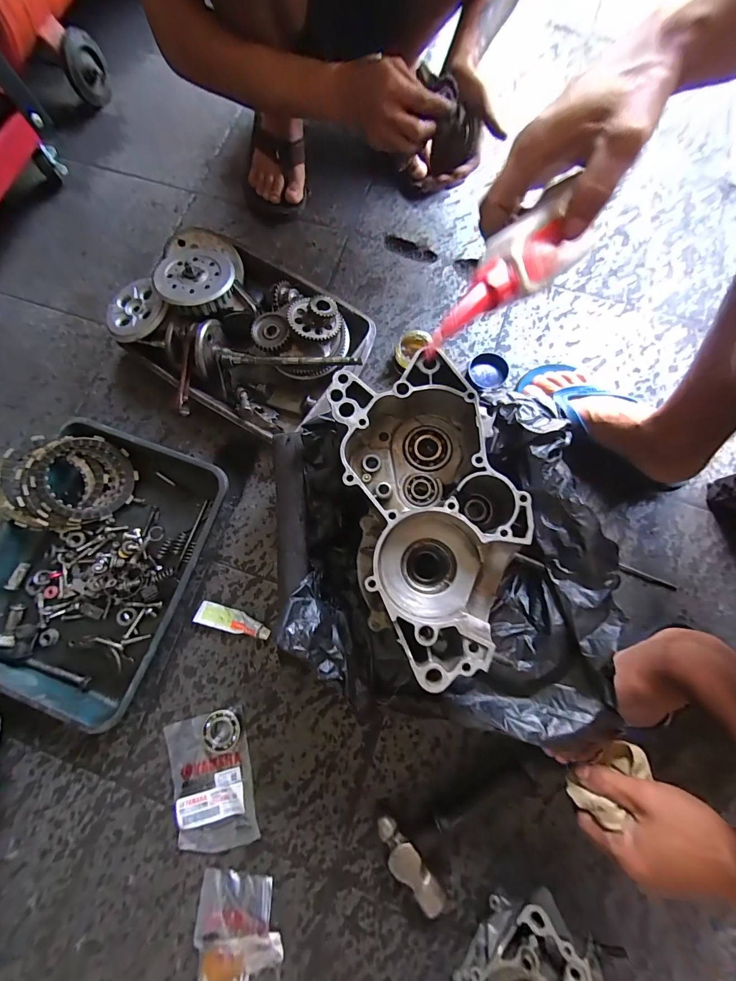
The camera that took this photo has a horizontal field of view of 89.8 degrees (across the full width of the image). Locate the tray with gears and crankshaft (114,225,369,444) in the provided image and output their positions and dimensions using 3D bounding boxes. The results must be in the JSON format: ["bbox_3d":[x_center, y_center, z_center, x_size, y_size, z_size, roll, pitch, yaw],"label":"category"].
[{"bbox_3d":[-0.195,-0.238,0.554,0.357,0.106,0.264,33,80,8],"label":"tray with gears and crankshaft"}]

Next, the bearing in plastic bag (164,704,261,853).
[{"bbox_3d":[-0.201,0.370,0.471,0.097,0.011,0.152,-14,77,-2],"label":"bearing in plastic bag"}]

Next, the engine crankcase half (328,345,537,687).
[{"bbox_3d":[0.060,0.017,0.362,0.148,0.070,0.279,-12,77,-1],"label":"engine crankcase half"}]

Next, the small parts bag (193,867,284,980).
[{"bbox_3d":[-0.152,0.529,0.429,0.097,0.023,0.130,-1,77,1],"label":"small parts bag"}]

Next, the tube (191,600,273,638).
[{"bbox_3d":[-0.186,0.182,0.510,0.107,0.013,0.030,15,78,5],"label":"tube"}]

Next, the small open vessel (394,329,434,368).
[{"bbox_3d":[0.069,-0.217,0.579,0.053,0.038,0.054,0,77,1],"label":"small open vessel"}]

